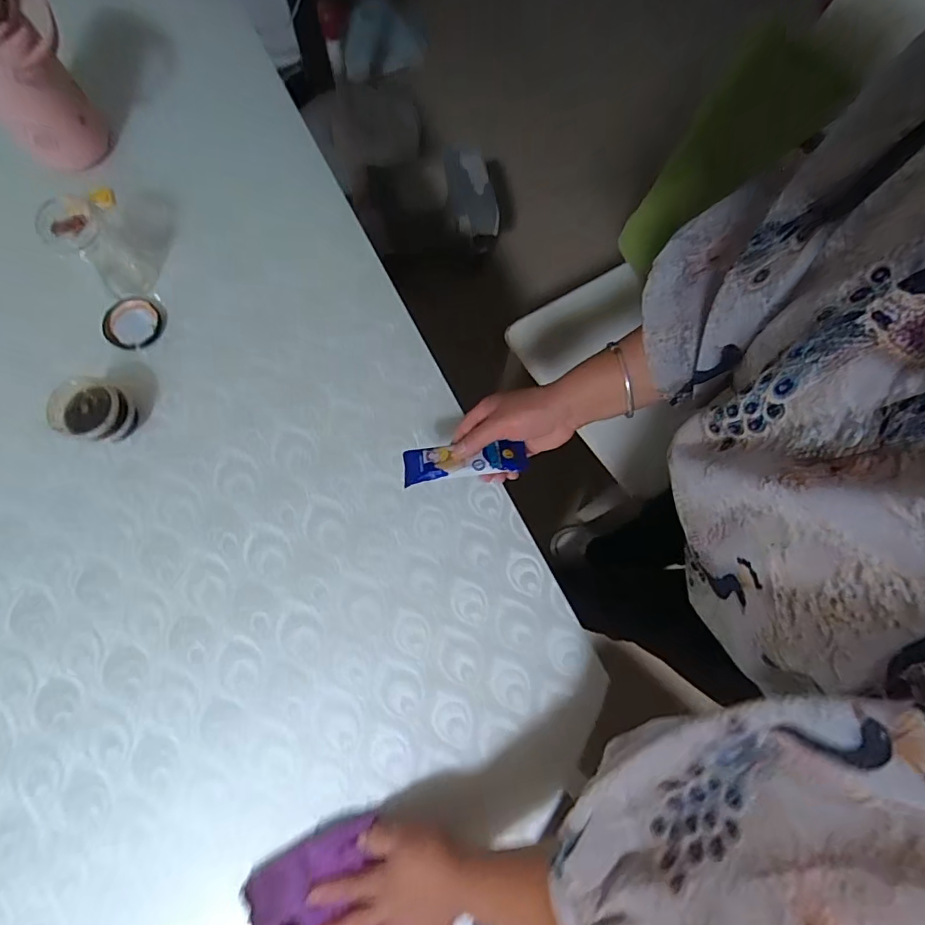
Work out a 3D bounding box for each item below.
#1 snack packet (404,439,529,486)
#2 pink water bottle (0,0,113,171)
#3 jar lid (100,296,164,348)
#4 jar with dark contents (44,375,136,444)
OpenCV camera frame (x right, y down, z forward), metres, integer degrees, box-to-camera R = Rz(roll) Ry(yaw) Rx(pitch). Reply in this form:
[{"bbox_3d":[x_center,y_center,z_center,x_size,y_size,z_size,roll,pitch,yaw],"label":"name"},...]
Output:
[{"bbox_3d":[0.002,0.000,0.495,0.117,0.022,0.036,-5,75,2],"label":"snack packet"},{"bbox_3d":[-0.495,-0.441,0.585,0.116,0.219,0.106,-27,77,-8],"label":"pink water bottle"},{"bbox_3d":[-0.401,-0.168,0.620,0.070,0.013,0.062,-4,75,-3],"label":"jar lid"},{"bbox_3d":[-0.403,-0.054,0.565,0.058,0.066,0.063,0,75,-2],"label":"jar with dark contents"}]

